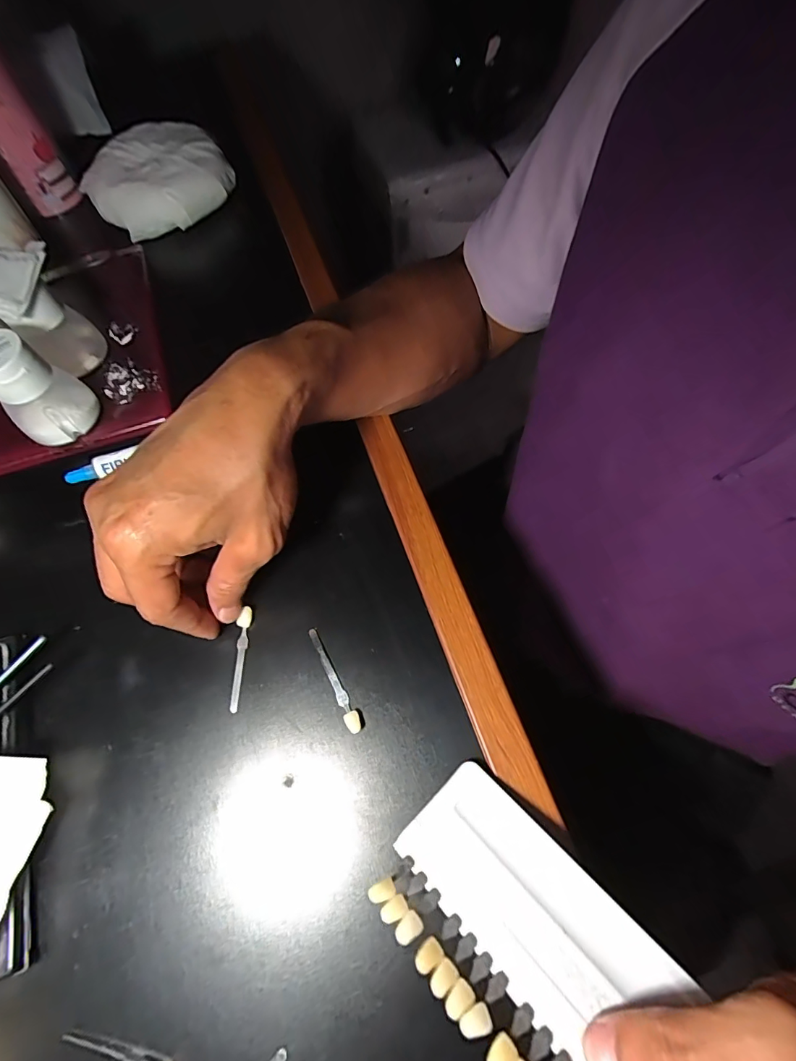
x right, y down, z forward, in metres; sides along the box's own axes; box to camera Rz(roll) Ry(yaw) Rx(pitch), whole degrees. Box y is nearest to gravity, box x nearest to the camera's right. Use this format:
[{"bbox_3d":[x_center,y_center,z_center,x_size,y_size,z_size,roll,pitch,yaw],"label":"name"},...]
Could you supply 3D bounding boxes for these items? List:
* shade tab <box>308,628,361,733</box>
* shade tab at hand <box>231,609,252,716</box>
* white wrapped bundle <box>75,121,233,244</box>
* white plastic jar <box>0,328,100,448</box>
[{"bbox_3d":[-0.035,0.081,0.252,0.008,0.005,0.061,-25,66,-8],"label":"shade tab"},{"bbox_3d":[-0.090,0.073,0.260,0.008,0.004,0.057,1,68,0],"label":"shade tab at hand"},{"bbox_3d":[-0.217,-0.320,0.417,0.106,0.036,0.113,-1,65,3],"label":"white wrapped bundle"},{"bbox_3d":[-0.234,-0.090,0.294,0.041,0.064,0.049,36,73,17],"label":"white plastic jar"}]

